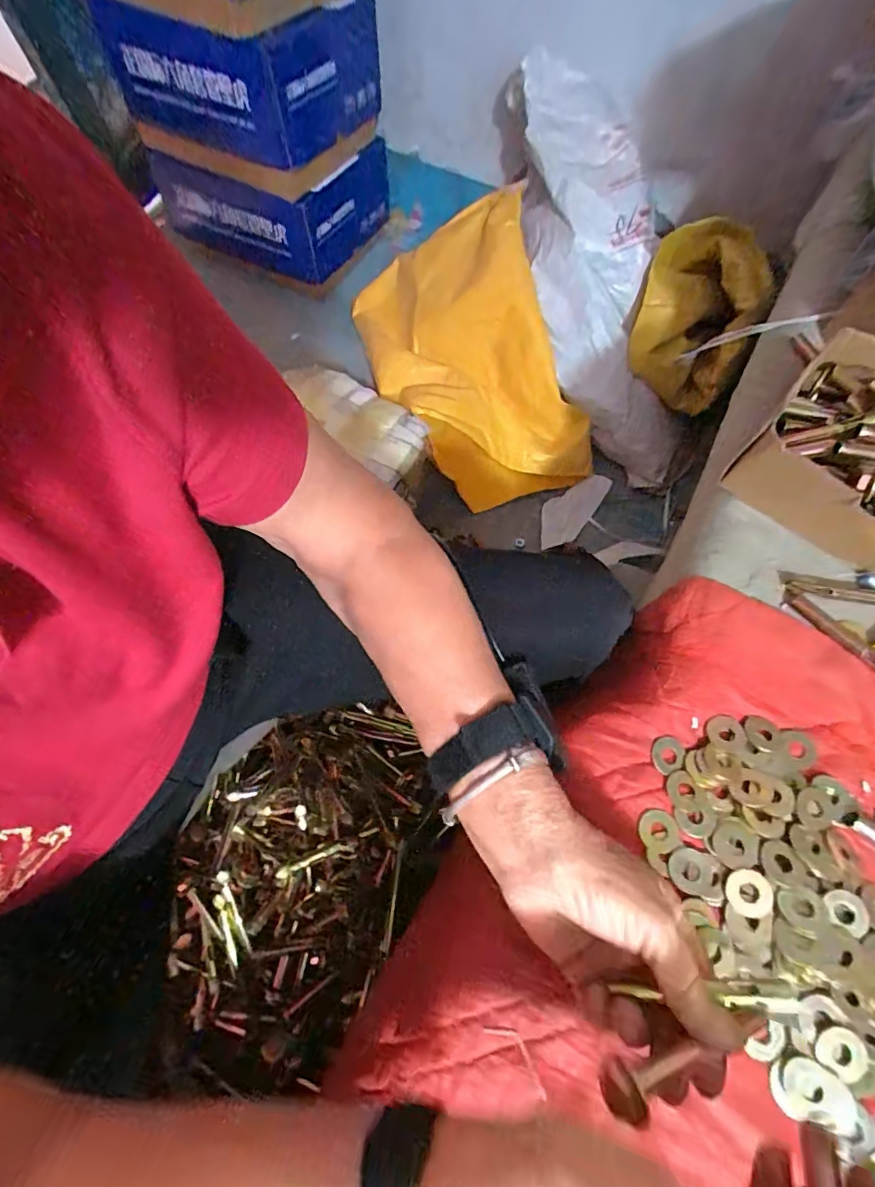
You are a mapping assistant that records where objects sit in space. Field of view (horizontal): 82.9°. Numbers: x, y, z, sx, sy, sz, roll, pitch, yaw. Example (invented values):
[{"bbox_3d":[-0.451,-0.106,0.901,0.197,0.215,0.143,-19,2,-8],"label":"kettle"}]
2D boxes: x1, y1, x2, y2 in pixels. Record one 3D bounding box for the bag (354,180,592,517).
[{"bbox_3d":[0.034,-0.431,0.880,0.289,0.231,0.577,-24,81,-9],"label":"bag"}]

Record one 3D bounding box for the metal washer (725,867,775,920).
[{"bbox_3d":[0.183,0.176,0.290,0.024,0.004,0.024,-7,61,12],"label":"metal washer"}]

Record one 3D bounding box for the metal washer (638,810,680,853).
[{"bbox_3d":[0.138,0.148,0.308,0.025,0.004,0.024,0,66,1],"label":"metal washer"}]

